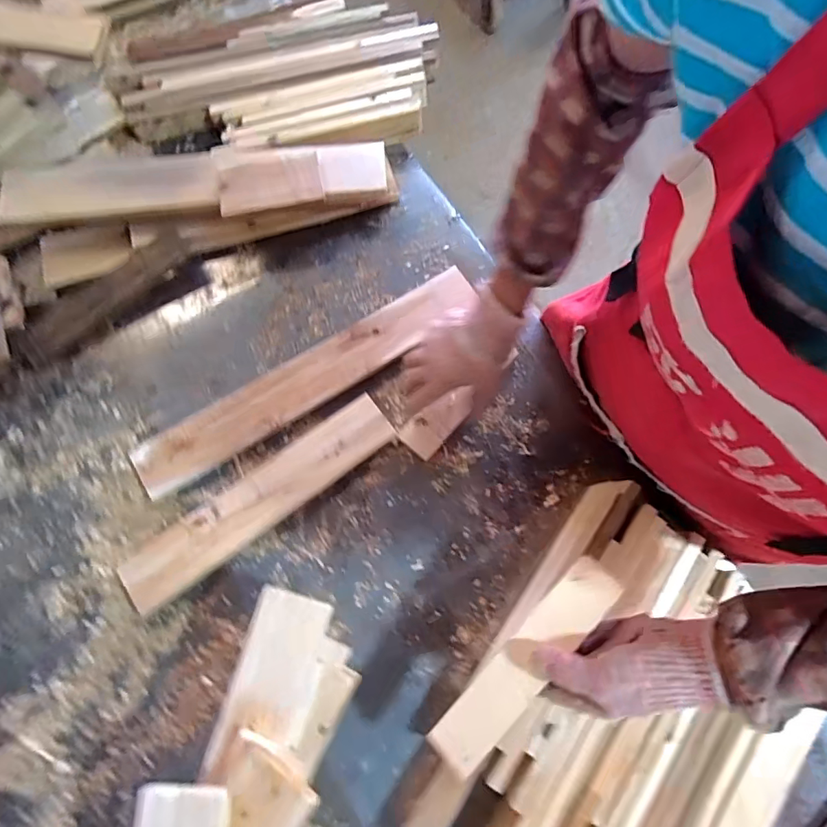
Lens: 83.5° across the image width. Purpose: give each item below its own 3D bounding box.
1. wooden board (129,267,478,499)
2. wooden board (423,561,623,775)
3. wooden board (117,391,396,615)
[{"bbox_3d":[-0.135,-0.052,0.612,0.481,0.016,0.073,-32,78,-8],"label":"wooden board"},{"bbox_3d":[0.100,0.222,0.416,0.217,0.019,0.045,-49,58,0],"label":"wooden board"},{"bbox_3d":[-0.188,0.104,0.578,0.359,0.019,0.072,-36,78,-9],"label":"wooden board"}]

